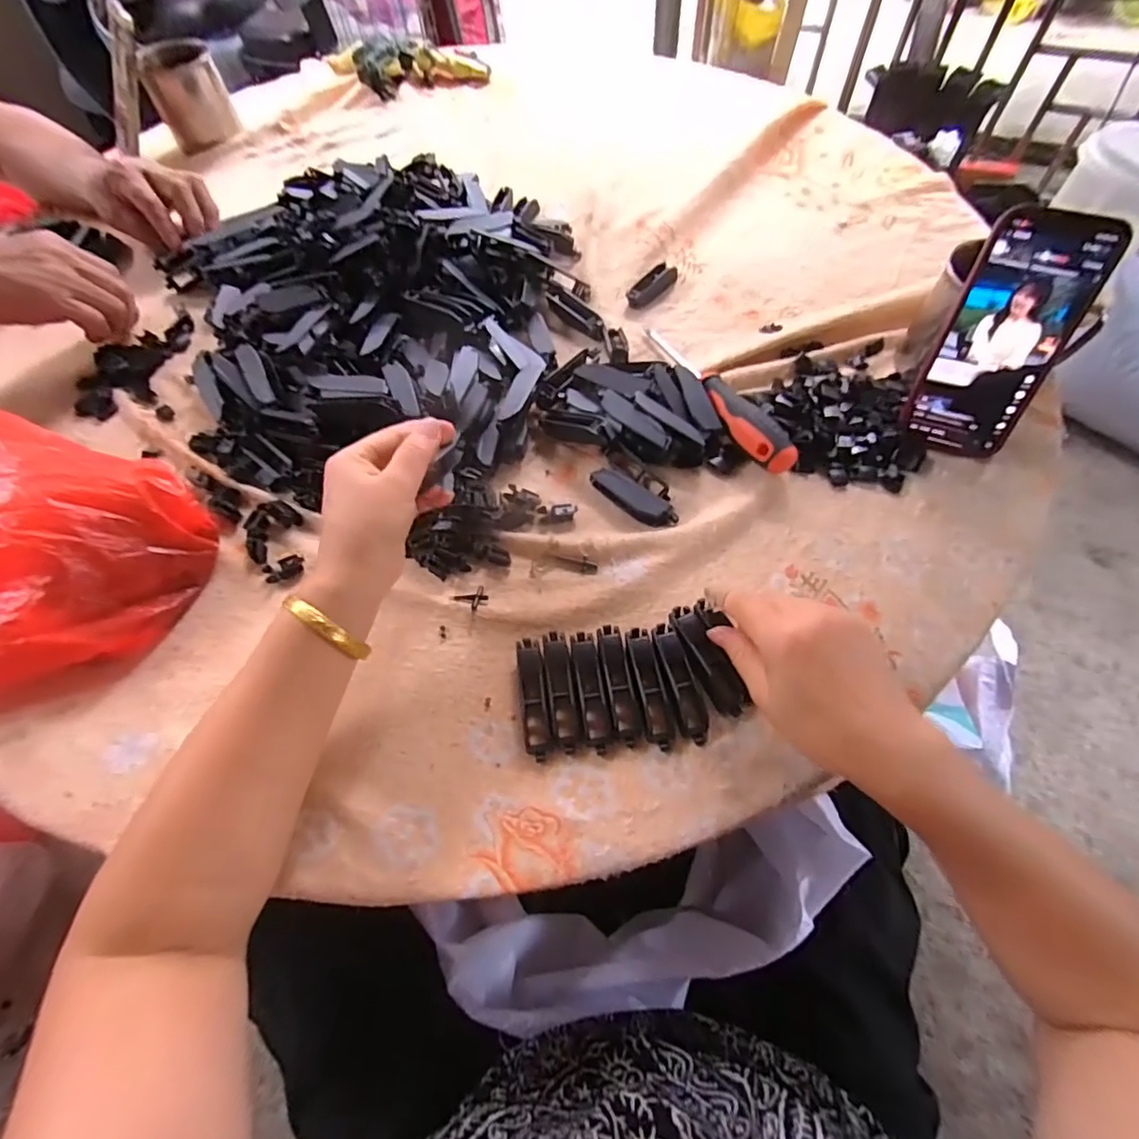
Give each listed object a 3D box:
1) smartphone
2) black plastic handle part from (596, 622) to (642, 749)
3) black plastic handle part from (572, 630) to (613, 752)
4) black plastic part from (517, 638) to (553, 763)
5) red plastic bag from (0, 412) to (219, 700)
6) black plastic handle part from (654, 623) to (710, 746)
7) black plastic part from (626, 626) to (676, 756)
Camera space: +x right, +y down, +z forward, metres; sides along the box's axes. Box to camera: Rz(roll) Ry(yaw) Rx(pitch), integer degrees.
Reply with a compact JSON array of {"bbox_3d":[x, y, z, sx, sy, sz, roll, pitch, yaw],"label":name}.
[{"bbox_3d":[0.307,-0.162,0.383,0.074,0.157,0.006,21,37,17],"label":"smartphone"},{"bbox_3d":[0.031,0.072,0.344,0.016,0.017,0.074,-10,62,-2],"label":"black plastic handle part"},{"bbox_3d":[0.014,0.077,0.342,0.016,0.016,0.075,-8,62,-1],"label":"black plastic handle part"},{"bbox_3d":[-0.022,0.080,0.341,0.016,0.017,0.075,-7,62,0],"label":"black plastic part"},{"bbox_3d":[-0.411,0.000,0.367,0.243,0.077,0.241,23,66,15],"label":"red plastic bag"},{"bbox_3d":[0.071,0.070,0.342,0.018,0.013,0.076,-13,62,-3],"label":"black plastic handle part"},{"bbox_3d":[0.052,0.074,0.342,0.018,0.014,0.075,-9,62,-1],"label":"black plastic part"}]

